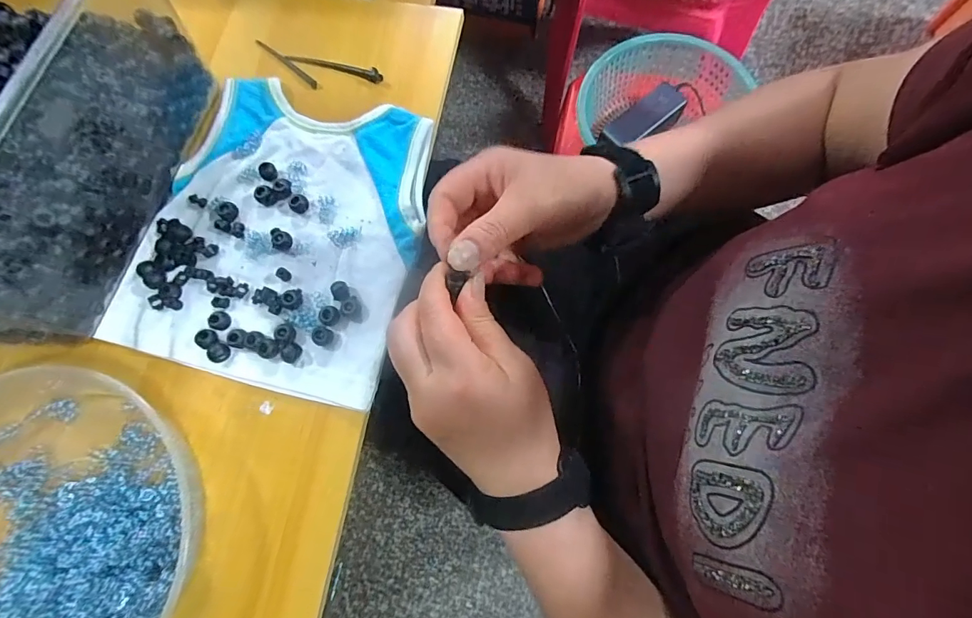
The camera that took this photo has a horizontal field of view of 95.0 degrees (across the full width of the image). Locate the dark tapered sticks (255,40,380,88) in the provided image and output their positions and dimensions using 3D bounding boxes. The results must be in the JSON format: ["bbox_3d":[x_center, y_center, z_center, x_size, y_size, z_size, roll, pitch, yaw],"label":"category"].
[{"bbox_3d":[-0.161,-0.225,0.417,0.132,0.010,0.031,17,76,7],"label":"dark tapered sticks"}]

